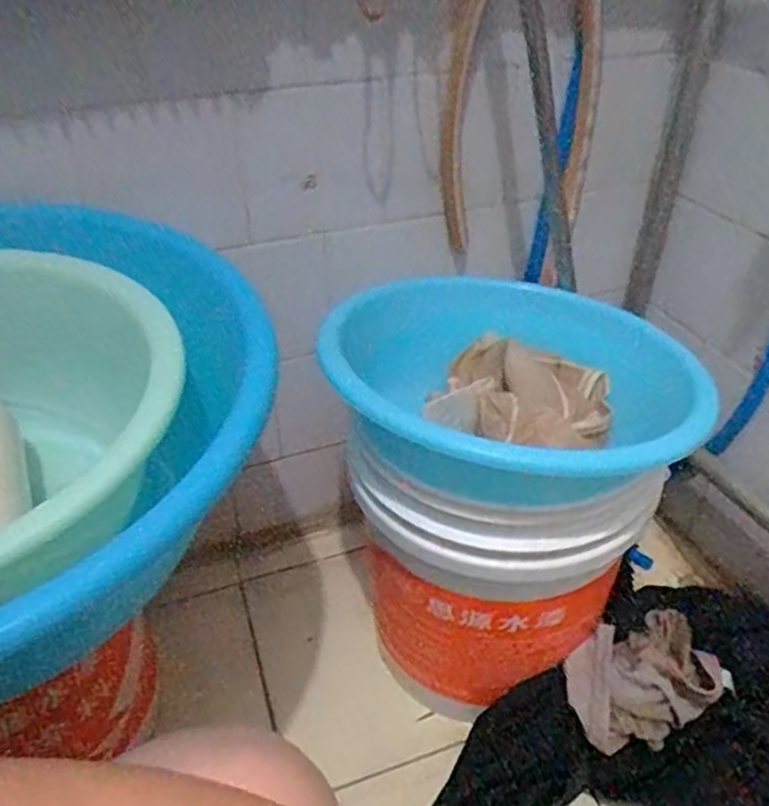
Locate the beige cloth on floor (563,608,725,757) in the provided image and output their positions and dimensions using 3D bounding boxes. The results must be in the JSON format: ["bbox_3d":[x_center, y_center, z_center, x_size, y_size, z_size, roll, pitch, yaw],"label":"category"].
[{"bbox_3d":[0.278,0.279,0.717,0.194,0.052,0.110,-22,42,-25],"label":"beige cloth on floor"}]

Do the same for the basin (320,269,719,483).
[{"bbox_3d":[0.101,-0.015,0.633,0.290,0.109,0.296,-1,37,1],"label":"basin"}]

